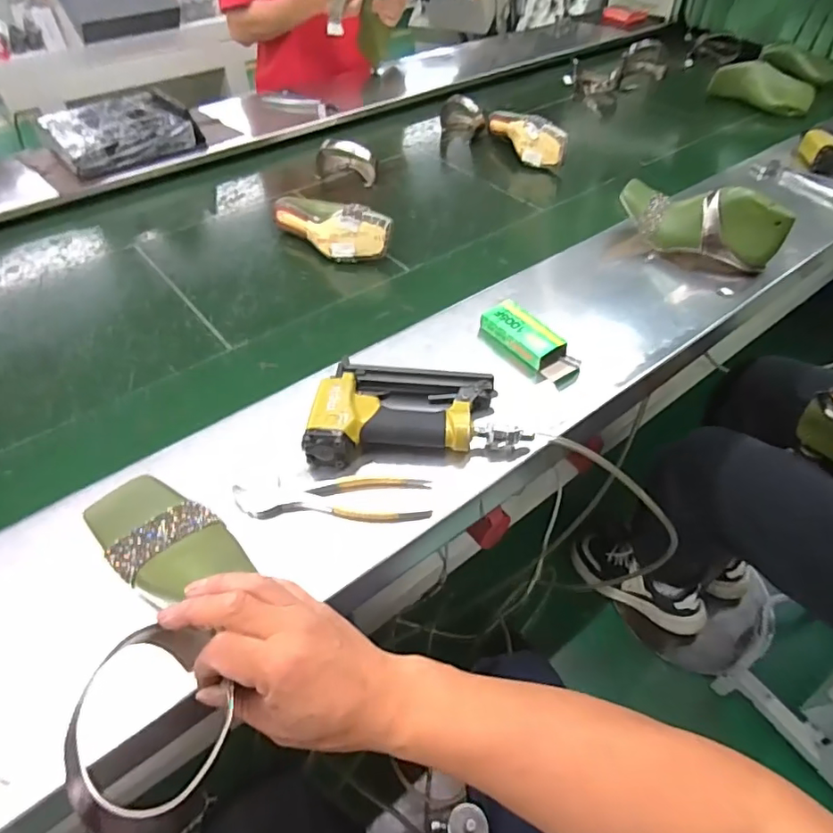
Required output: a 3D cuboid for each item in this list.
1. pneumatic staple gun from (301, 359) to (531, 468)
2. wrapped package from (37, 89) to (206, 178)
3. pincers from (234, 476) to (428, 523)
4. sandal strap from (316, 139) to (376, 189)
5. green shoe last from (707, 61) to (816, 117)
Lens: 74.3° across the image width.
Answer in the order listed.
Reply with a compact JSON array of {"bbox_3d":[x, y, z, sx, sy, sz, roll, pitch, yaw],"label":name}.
[{"bbox_3d":[-0.004,-0.012,0.605,0.229,0.048,0.126,-4,46,-4],"label":"pneumatic staple gun"},{"bbox_3d":[-0.580,-0.565,1.088,0.255,0.064,0.199,-30,53,-26],"label":"wrapped package"},{"bbox_3d":[-0.082,0.082,0.545,0.190,0.020,0.051,-2,46,-2],"label":"pincers"},{"bbox_3d":[-0.137,-0.503,1.089,0.128,0.076,0.040,10,47,10],"label":"sandal strap"},{"bbox_3d":[0.878,-0.844,1.404,0.065,0.076,0.252,-23,50,-21],"label":"green shoe last"}]

